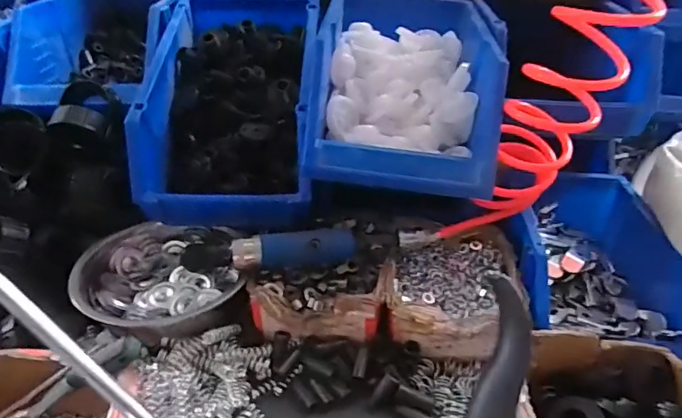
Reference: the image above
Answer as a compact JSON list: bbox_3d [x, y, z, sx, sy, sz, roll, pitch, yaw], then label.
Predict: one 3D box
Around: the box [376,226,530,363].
[{"bbox_3d":[0.118,0.083,0.535,0.145,0.052,0.170,6,32,8],"label":"box"}]

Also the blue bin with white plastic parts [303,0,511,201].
[{"bbox_3d":[0.083,-0.158,0.603,0.207,0.131,0.325,4,32,5],"label":"blue bin with white plastic parts"}]

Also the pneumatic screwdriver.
[{"bbox_3d":[-0.030,0.043,0.517,0.269,0.043,0.042,-4,32,-7],"label":"pneumatic screwdriver"}]

